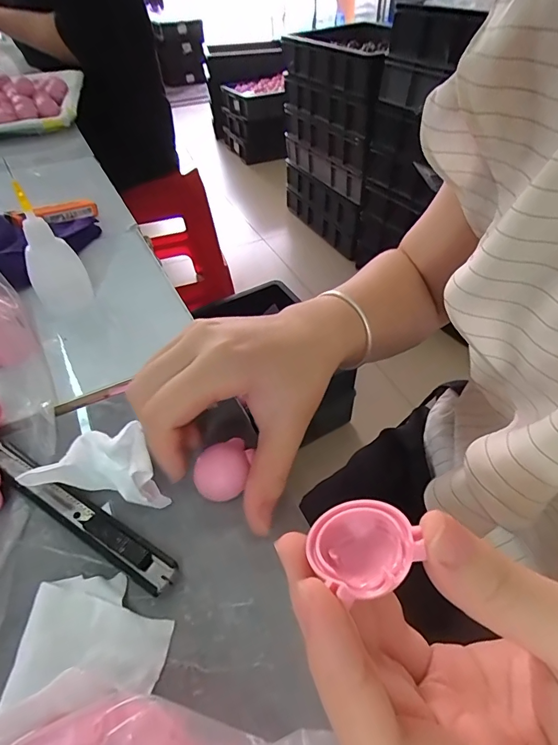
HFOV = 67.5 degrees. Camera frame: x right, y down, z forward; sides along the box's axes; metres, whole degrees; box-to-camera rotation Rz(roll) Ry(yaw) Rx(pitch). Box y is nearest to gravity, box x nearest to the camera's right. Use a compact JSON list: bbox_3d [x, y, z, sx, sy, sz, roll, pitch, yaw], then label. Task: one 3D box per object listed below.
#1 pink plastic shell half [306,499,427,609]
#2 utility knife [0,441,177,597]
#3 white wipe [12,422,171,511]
[{"bbox_3d":[0.025,0.053,0.122,0.028,0.015,0.028,-13,28,7],"label":"pink plastic shell half"},{"bbox_3d":[-0.102,0.063,0.201,0.131,0.008,0.015,24,51,23],"label":"utility knife"},{"bbox_3d":[-0.087,0.043,0.209,0.065,0.024,0.035,5,46,6],"label":"white wipe"}]

